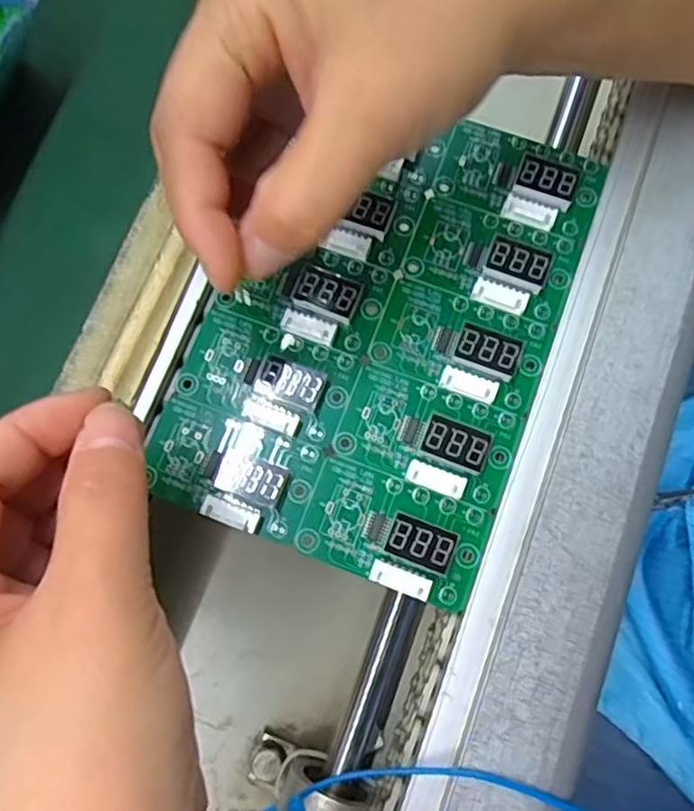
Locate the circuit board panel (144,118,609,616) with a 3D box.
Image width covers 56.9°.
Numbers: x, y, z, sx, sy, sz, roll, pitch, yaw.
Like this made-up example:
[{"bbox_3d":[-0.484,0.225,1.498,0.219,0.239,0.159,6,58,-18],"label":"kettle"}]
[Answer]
[{"bbox_3d":[0.013,-0.032,0.238,0.123,0.009,0.177,20,78,5],"label":"circuit board panel"}]

